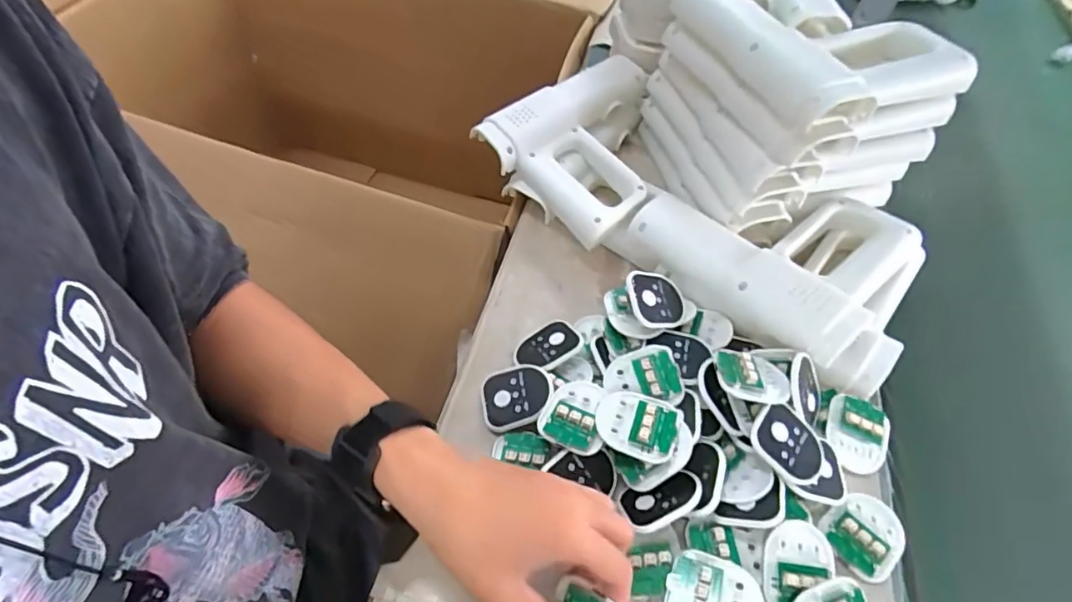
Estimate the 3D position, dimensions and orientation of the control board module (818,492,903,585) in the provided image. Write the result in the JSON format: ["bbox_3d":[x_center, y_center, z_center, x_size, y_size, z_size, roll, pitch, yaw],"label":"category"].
[{"bbox_3d":[0.235,0.164,0.394,0.059,0.012,0.048,-26,59,-21],"label":"control board module"}]

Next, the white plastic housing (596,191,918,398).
[{"bbox_3d":[0.223,-0.047,0.519,0.251,0.061,0.187,34,58,20],"label":"white plastic housing"}]

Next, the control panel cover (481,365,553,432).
[{"bbox_3d":[-0.016,0.075,0.437,0.057,0.007,0.047,-19,56,9],"label":"control panel cover"}]

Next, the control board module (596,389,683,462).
[{"bbox_3d":[0.073,0.087,0.399,0.059,0.014,0.048,16,54,9],"label":"control board module"}]

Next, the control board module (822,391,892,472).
[{"bbox_3d":[0.249,0.104,0.432,0.048,0.008,0.054,22,78,5],"label":"control board module"}]

